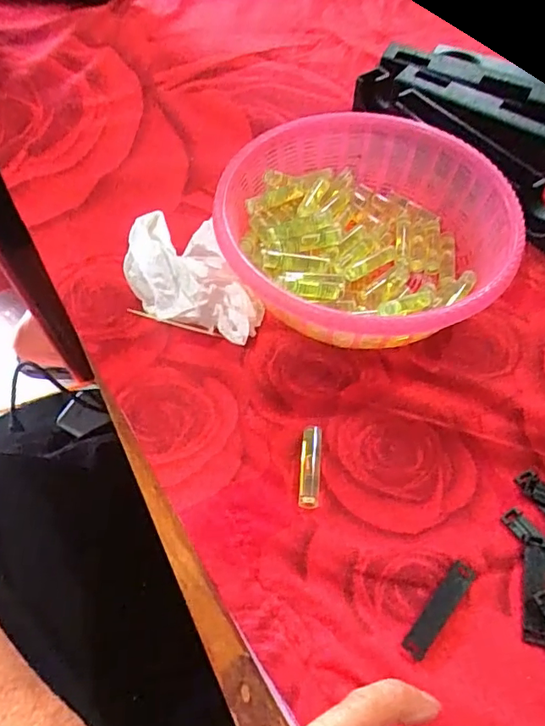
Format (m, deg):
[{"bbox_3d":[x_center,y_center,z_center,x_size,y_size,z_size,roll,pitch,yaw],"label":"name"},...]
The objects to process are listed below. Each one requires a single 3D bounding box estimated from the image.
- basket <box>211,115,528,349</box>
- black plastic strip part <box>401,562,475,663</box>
[{"bbox_3d":[0.054,-0.079,0.327,0.163,0.050,0.167,0,58,0],"label":"basket"},{"bbox_3d":[0.074,0.108,0.241,0.010,0.004,0.047,37,65,20],"label":"black plastic strip part"}]

